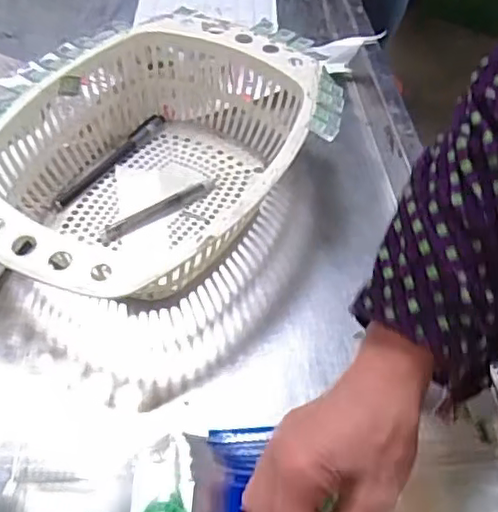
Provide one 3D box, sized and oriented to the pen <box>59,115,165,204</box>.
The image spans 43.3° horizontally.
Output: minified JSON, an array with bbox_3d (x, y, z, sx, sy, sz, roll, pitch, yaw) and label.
[{"bbox_3d":[-0.128,-0.091,0.582,0.013,0.013,0.138,31,53,20],"label":"pen"}]

